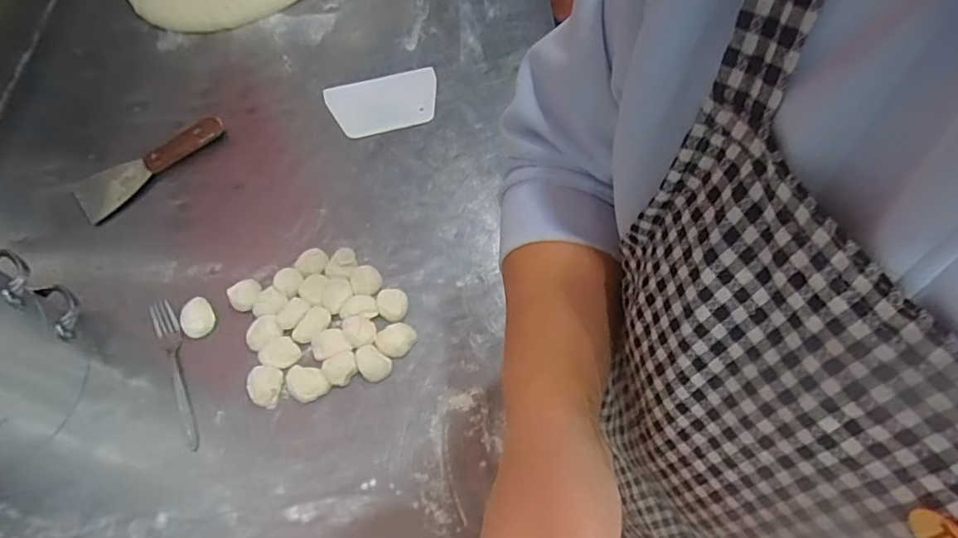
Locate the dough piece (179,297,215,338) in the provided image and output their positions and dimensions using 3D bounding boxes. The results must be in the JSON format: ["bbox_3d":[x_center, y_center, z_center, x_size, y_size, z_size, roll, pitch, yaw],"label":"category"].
[{"bbox_3d":[-0.296,0.052,0.581,0.035,0.013,0.040,-38,66,-18],"label":"dough piece"}]

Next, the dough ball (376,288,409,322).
[{"bbox_3d":[-0.090,0.038,0.580,0.031,0.021,0.033,-1,60,2],"label":"dough ball"}]

